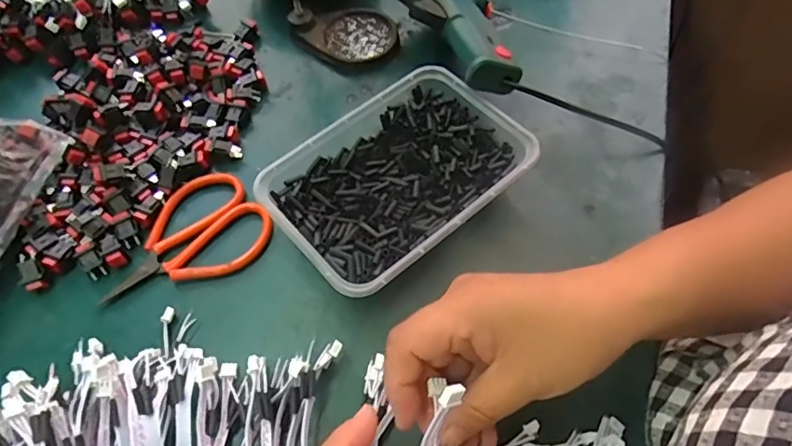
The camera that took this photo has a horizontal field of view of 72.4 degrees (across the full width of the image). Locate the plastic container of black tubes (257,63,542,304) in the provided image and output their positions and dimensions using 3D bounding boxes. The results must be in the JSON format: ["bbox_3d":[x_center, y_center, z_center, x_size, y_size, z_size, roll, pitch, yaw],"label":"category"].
[{"bbox_3d":[0.002,-0.028,0.365,0.163,0.038,0.112,-35,67,-24],"label":"plastic container of black tubes"}]

